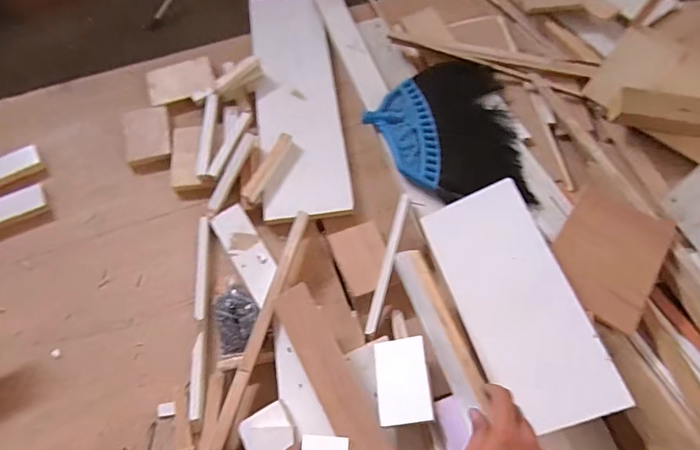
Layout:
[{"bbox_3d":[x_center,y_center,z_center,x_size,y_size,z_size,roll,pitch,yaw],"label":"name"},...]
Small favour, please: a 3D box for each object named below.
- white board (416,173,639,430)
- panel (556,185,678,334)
[{"bbox_3d":[0.226,0.104,0.620,0.149,0.014,0.324,-27,65,17],"label":"white board"},{"bbox_3d":[0.385,0.039,0.668,0.140,0.012,0.205,31,67,18],"label":"panel"}]

